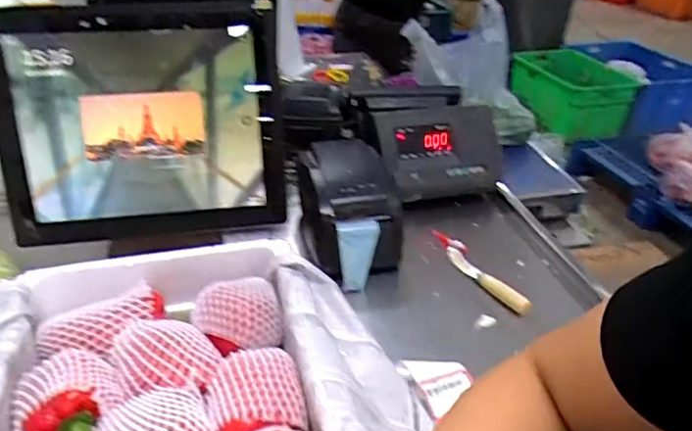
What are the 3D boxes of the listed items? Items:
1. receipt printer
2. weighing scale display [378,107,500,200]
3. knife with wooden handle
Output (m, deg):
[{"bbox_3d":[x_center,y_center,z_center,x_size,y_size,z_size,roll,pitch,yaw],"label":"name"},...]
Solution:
[{"bbox_3d":[0.010,-0.006,0.927,0.167,0.138,0.234,0,32,-3],"label":"receipt printer"},{"bbox_3d":[0.184,-0.122,1.090,0.246,0.149,0.146,-8,34,-16],"label":"weighing scale display"},{"bbox_3d":[0.219,0.087,0.905,0.036,0.015,0.224,-15,36,-25],"label":"knife with wooden handle"}]

